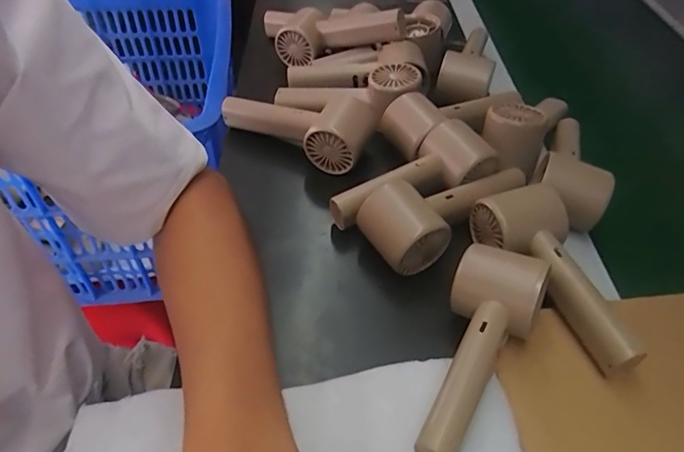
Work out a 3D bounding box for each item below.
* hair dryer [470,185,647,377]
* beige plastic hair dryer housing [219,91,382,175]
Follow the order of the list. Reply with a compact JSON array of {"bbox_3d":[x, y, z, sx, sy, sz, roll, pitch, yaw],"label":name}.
[{"bbox_3d":[0.149,0.035,0.350,0.059,0.048,0.146,-6,48,-8],"label":"hair dryer"},{"bbox_3d":[-0.042,-0.110,0.494,0.157,0.054,0.077,26,52,20],"label":"beige plastic hair dryer housing"}]

